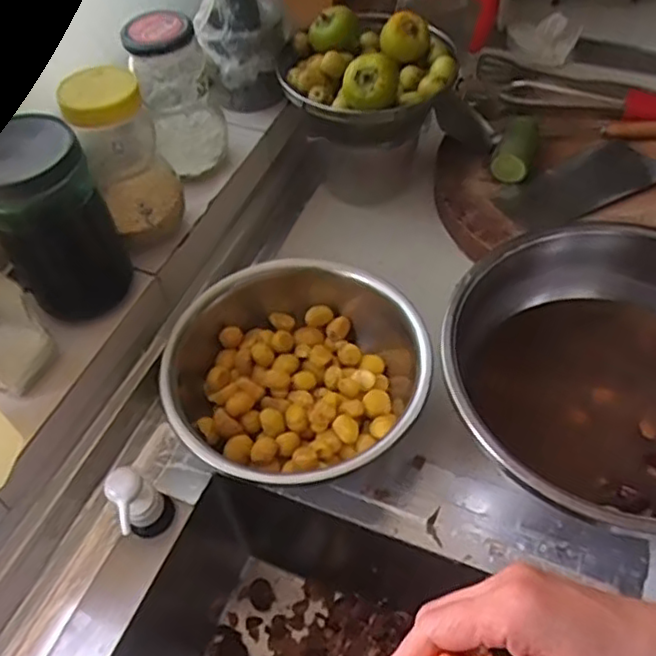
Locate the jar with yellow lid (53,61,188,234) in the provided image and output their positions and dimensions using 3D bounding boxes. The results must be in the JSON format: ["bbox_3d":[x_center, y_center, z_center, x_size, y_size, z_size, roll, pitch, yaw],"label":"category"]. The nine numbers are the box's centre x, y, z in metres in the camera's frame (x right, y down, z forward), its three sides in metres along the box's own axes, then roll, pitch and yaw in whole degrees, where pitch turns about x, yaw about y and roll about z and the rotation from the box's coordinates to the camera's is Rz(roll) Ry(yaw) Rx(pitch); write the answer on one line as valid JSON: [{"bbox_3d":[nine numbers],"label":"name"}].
[{"bbox_3d":[-0.191,-0.164,0.624,0.076,0.151,0.071,-2,51,3],"label":"jar with yellow lid"}]

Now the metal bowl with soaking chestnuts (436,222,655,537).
[{"bbox_3d":[0.255,0.044,0.592,0.297,0.103,0.289,-7,51,-1],"label":"metal bowl with soaking chestnuts"}]

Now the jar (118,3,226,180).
[{"bbox_3d":[-0.155,-0.245,0.689,0.075,0.146,0.078,-2,51,3],"label":"jar"}]

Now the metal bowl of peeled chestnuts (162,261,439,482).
[{"bbox_3d":[-0.035,0.038,0.644,0.236,0.100,0.256,-2,51,3],"label":"metal bowl of peeled chestnuts"}]

